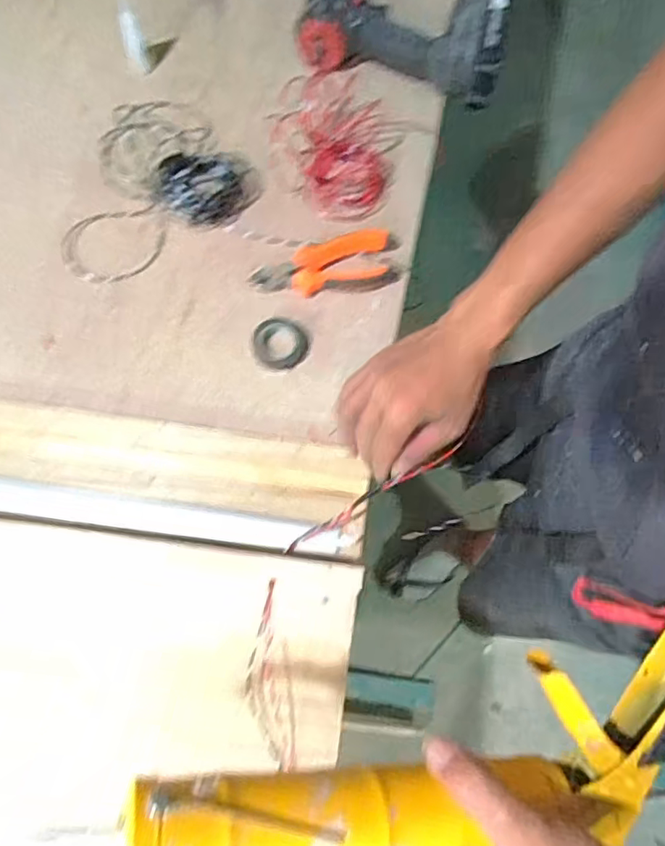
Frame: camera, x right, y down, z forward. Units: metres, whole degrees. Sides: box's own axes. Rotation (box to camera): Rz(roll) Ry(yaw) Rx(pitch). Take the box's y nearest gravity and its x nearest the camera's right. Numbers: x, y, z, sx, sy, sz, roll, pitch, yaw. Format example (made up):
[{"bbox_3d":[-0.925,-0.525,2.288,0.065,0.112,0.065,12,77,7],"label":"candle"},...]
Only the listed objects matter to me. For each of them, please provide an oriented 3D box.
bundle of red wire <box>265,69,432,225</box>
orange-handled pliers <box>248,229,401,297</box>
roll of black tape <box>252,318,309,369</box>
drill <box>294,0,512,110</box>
[{"bbox_3d":[0.009,-0.311,0.609,0.147,0.059,0.153,16,75,3],"label":"bundle of red wire"},{"bbox_3d":[-0.005,-0.166,0.593,0.157,0.019,0.059,-11,75,-5],"label":"orange-handled pliers"},{"bbox_3d":[-0.054,-0.083,0.573,0.056,0.016,0.052,0,75,-2],"label":"roll of black tape"},{"bbox_3d":[0.080,-0.447,0.637,0.230,0.078,0.132,18,75,3],"label":"drill"}]

